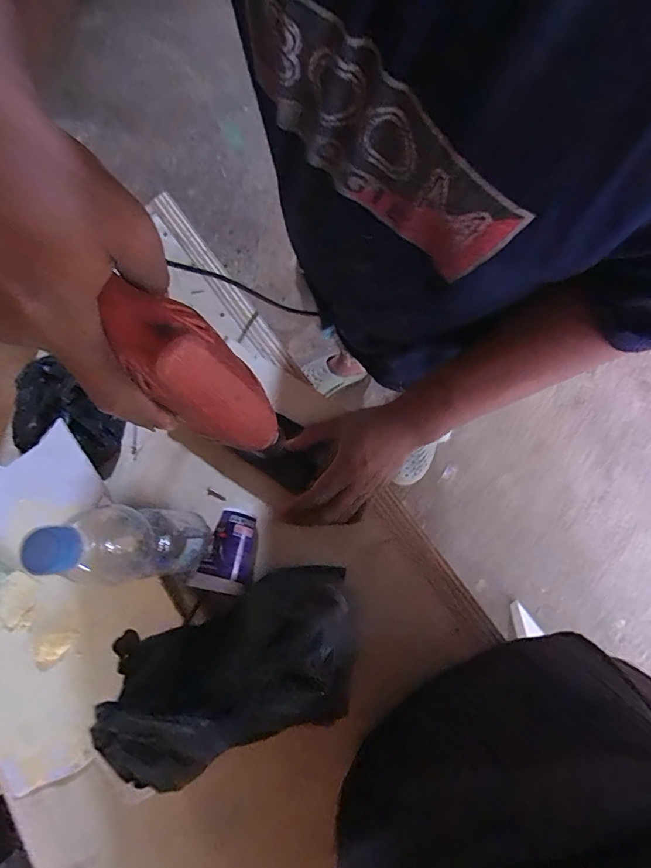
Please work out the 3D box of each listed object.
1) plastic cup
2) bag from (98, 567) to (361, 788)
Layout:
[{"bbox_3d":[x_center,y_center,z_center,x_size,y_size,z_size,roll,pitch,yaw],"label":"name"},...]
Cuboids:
[{"bbox_3d":[-0.103,0.125,0.476,0.050,0.058,0.082,10,80,9],"label":"plastic cup"},{"bbox_3d":[-0.077,0.190,0.384,0.205,0.209,0.095,-23,77,2],"label":"bag"}]

